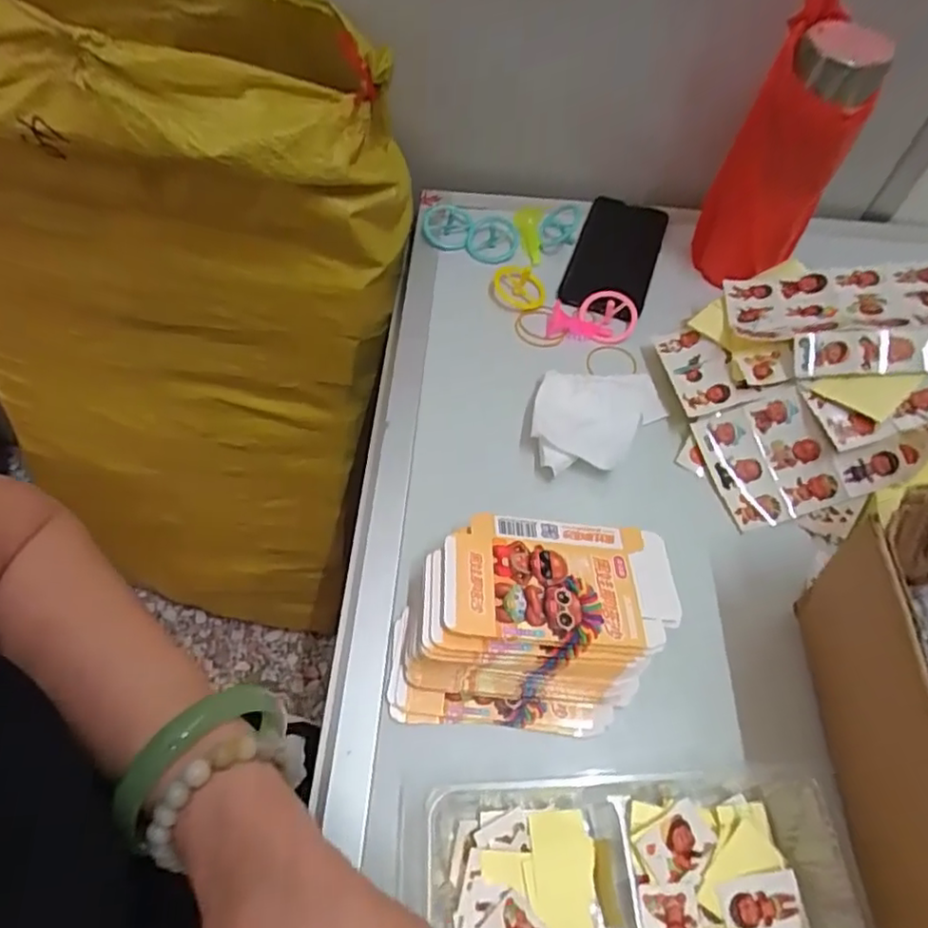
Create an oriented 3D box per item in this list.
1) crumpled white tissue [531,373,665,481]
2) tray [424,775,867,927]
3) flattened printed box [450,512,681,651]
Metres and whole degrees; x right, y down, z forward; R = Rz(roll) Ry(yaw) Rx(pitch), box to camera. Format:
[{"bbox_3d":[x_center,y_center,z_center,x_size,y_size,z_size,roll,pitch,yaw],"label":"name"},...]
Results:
[{"bbox_3d":[0.105,-0.037,0.483,0.105,0.014,0.091,-2,58,-4],"label":"crumpled white tissue"},{"bbox_3d":[0.086,0.231,0.301,0.200,0.037,0.143,-1,58,-3],"label":"tray"},{"bbox_3d":[0.060,0.069,0.380,0.145,0.005,0.081,7,50,-11],"label":"flattened printed box"}]

